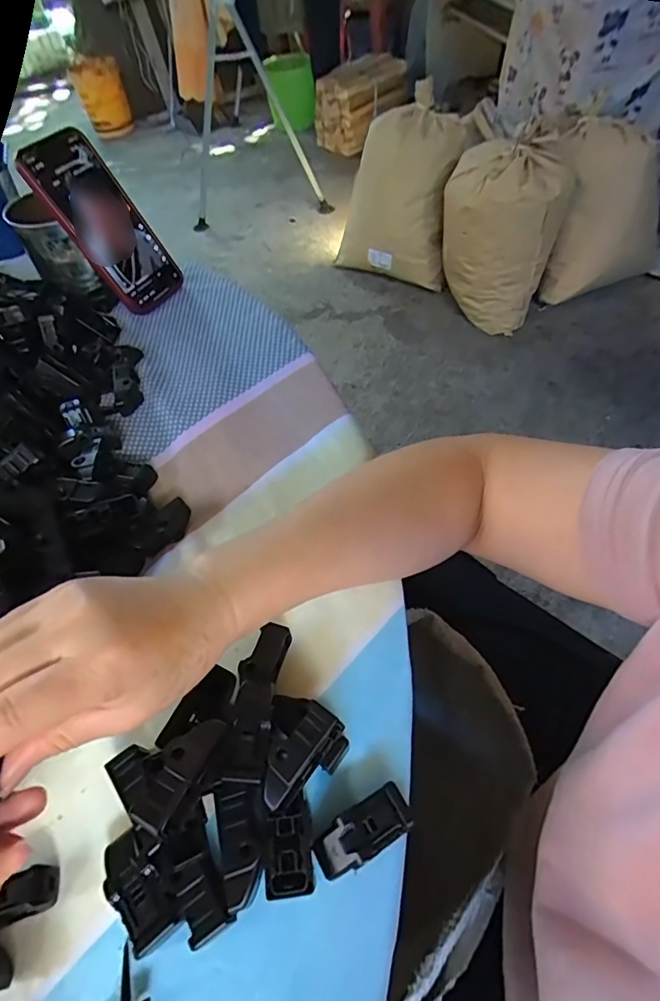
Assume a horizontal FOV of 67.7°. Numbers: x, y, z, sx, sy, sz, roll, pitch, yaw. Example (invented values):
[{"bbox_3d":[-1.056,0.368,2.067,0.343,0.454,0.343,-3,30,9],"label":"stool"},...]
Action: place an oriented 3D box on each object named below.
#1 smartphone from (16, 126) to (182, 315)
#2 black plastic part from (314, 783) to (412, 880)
[{"bbox_3d":[-0.218,-0.272,0.485,0.019,0.161,0.077,1,47,47],"label":"smartphone"},{"bbox_3d":[0.016,0.161,0.239,0.048,0.018,0.022,-28,58,-15],"label":"black plastic part"}]

